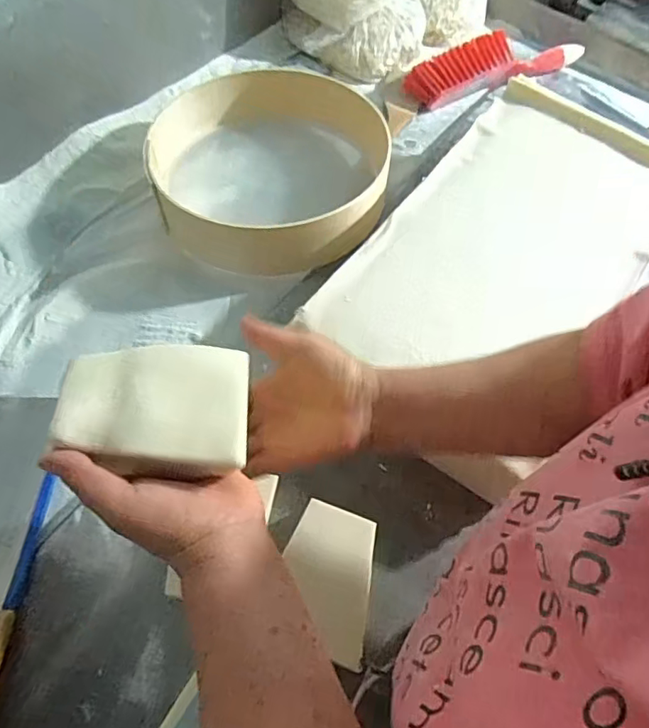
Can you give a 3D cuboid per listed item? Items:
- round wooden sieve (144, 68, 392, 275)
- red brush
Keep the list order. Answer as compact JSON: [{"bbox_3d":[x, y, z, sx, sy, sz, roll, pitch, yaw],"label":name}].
[{"bbox_3d":[-0.072,-0.247,0.682,0.268,0.074,0.286,1,61,-2],"label":"round wooden sieve"},{"bbox_3d":[0.262,-0.469,0.843,0.300,0.044,0.085,-23,64,-15],"label":"red brush"}]

